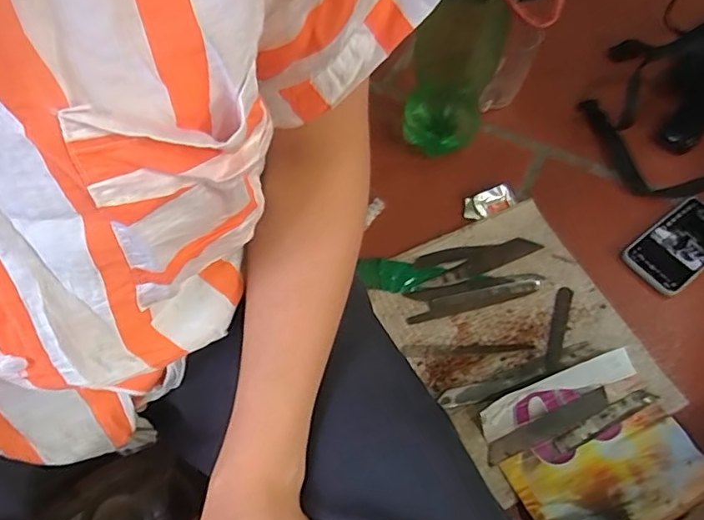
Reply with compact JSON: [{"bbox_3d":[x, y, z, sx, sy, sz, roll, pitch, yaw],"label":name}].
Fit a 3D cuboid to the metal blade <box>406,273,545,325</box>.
[{"bbox_3d":[0.155,0.048,0.665,0.175,0.006,0.030,-17,58,-9],"label":"metal blade"}]

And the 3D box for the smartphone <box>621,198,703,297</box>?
[{"bbox_3d":[0.427,-0.020,0.701,0.156,0.017,0.079,-34,62,-19],"label":"smartphone"}]

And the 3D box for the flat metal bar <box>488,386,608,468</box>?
[{"bbox_3d":[0.215,0.182,0.589,0.154,0.006,0.023,-22,63,-11],"label":"flat metal bar"}]

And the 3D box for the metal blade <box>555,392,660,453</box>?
[{"bbox_3d":[0.278,0.176,0.592,0.133,0.008,0.019,-24,59,-13],"label":"metal blade"}]

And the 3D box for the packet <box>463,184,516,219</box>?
[{"bbox_3d":[0.184,-0.079,0.724,0.072,0.008,0.037,-19,58,-10],"label":"packet"}]

